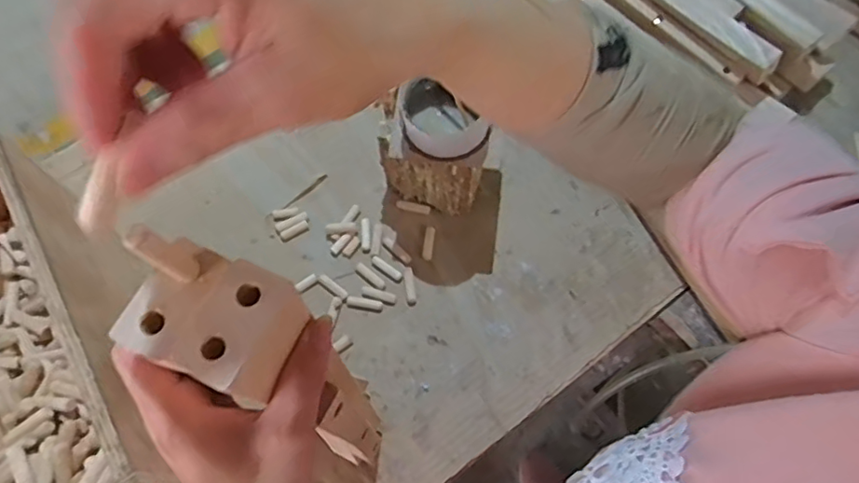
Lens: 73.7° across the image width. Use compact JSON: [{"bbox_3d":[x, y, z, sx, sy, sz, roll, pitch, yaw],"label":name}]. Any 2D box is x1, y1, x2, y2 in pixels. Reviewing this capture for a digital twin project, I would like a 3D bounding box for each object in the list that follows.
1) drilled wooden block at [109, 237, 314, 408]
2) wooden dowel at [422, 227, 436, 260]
[{"bbox_3d":[-0.088,0.033,0.239,0.058,0.035,0.047,22,69,11],"label":"drilled wooden block"},{"bbox_3d":[0.000,0.001,0.658,0.012,0.006,0.040,8,67,5],"label":"wooden dowel"}]

